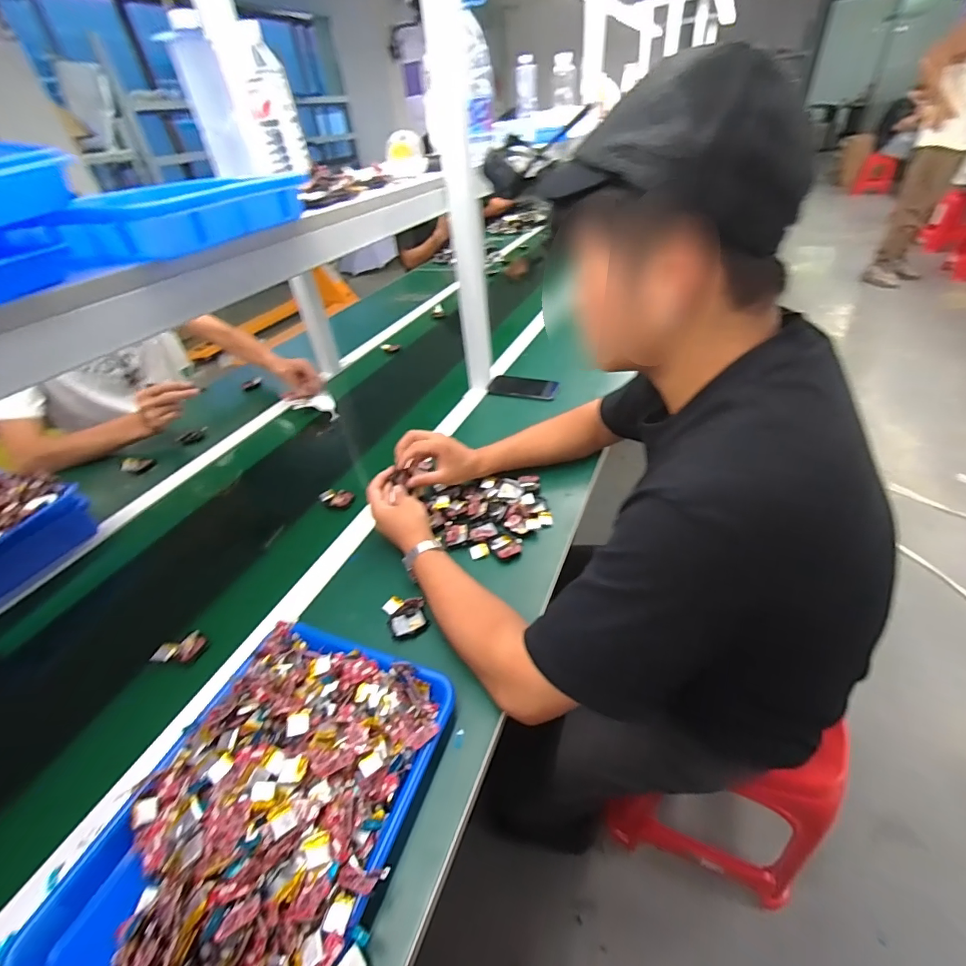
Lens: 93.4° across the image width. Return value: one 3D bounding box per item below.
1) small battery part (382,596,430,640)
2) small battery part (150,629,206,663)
[{"bbox_3d":[-0.100,0.172,0.593,0.051,0.012,0.061,-17,39,-12],"label":"small battery part"},{"bbox_3d":[-0.393,0.216,0.590,0.056,0.020,0.030,-21,40,-17],"label":"small battery part"}]

